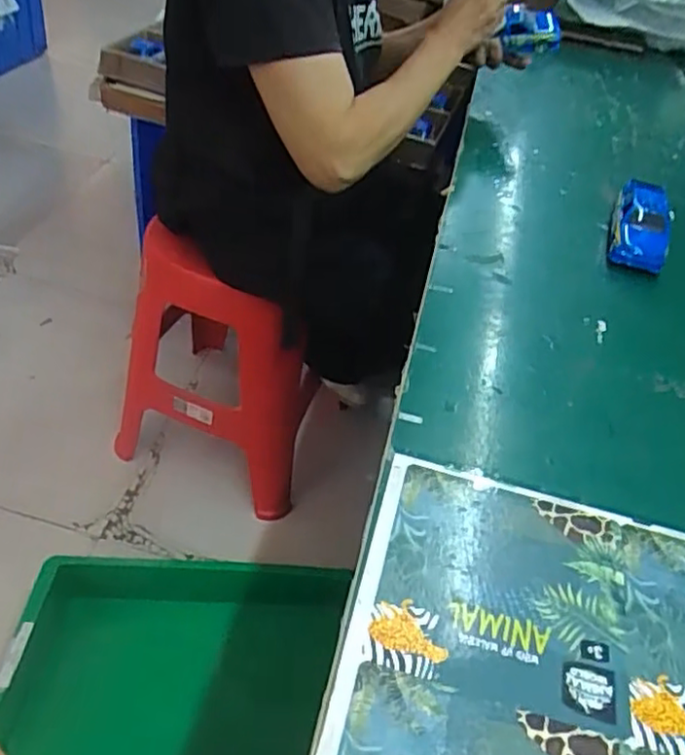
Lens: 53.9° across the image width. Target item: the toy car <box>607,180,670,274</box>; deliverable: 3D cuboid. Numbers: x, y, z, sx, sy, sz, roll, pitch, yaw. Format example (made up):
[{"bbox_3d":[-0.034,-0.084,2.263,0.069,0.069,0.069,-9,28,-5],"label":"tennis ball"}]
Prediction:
[{"bbox_3d":[0.296,-0.155,0.669,0.051,0.047,0.097,19,45,8],"label":"toy car"}]

